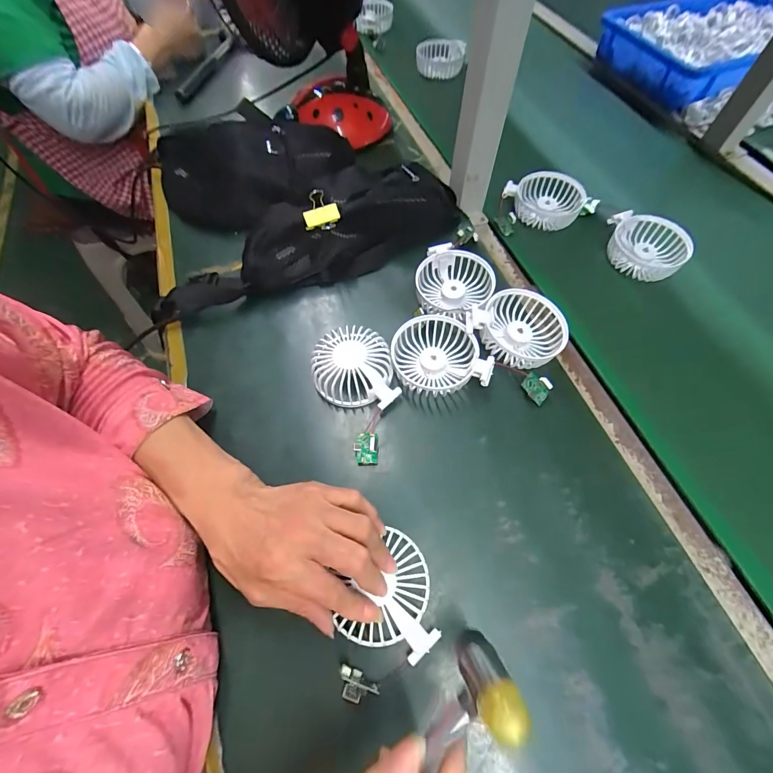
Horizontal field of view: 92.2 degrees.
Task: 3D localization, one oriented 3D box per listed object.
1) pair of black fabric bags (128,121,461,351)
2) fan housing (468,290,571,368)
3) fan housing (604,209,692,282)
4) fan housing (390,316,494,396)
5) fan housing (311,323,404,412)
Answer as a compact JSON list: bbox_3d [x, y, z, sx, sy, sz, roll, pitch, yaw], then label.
[{"bbox_3d":[-0.133,-0.265,0.506,0.400,0.080,0.290,-17,63,-7],"label":"pair of black fabric bags"},{"bbox_3d":[0.146,-0.063,0.403,0.089,0.040,0.089,-1,62,1],"label":"fan housing"},{"bbox_3d":[0.325,-0.177,0.473,0.092,0.034,0.088,16,64,10],"label":"fan housing"},{"bbox_3d":[0.057,-0.031,0.400,0.099,0.036,0.088,-6,62,-2],"label":"fan housing"},{"bbox_3d":[-0.030,-0.022,0.396,0.092,0.039,0.083,8,63,6],"label":"fan housing"}]

